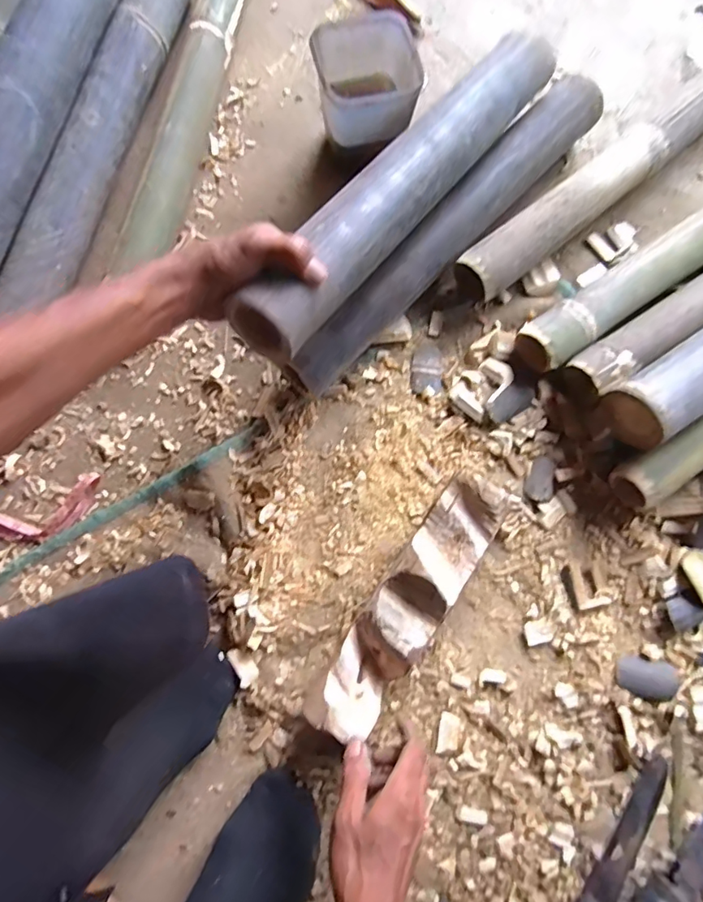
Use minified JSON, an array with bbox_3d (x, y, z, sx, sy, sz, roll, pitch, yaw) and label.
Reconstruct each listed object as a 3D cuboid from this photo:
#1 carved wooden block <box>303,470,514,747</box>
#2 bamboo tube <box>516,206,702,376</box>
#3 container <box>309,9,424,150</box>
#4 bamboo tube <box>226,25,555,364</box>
[{"bbox_3d":[0.064,0.159,0.535,0.074,0.044,0.292,35,80,7],"label":"carved wooden block"},{"bbox_3d":[0.460,-0.278,0.622,0.615,0.056,0.061,-33,80,-6],"label":"bamboo tube"},{"bbox_3d":[0.019,-0.428,0.586,0.110,0.060,0.116,-12,80,-3],"label":"container"},{"bbox_3d":[0.064,-0.279,0.506,0.067,0.059,0.484,36,72,7],"label":"bamboo tube"}]

